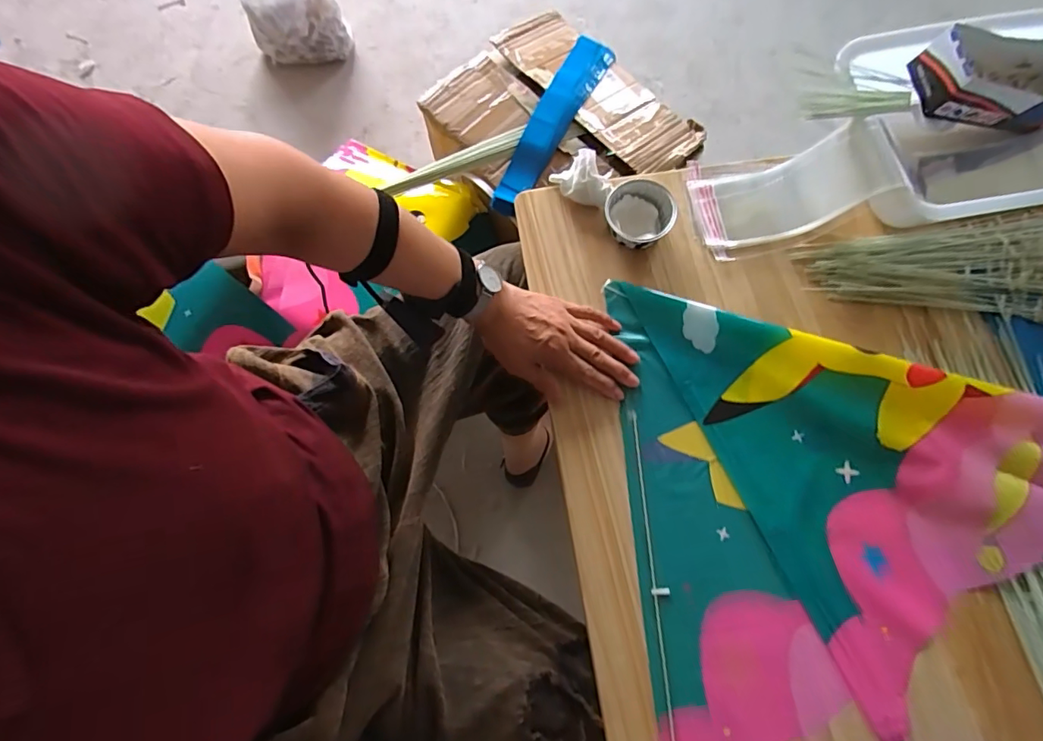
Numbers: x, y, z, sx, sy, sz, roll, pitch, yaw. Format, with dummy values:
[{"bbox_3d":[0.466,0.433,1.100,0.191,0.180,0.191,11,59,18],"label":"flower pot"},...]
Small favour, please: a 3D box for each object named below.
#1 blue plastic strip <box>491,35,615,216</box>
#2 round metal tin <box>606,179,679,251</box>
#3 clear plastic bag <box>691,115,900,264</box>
[{"bbox_3d":[0.060,-0.456,0.930,0.078,0.044,0.407,25,76,9],"label":"blue plastic strip"},{"bbox_3d":[0.142,-0.186,0.629,0.079,0.038,0.077,0,73,2],"label":"round metal tin"},{"bbox_3d":[0.314,-0.222,0.619,0.207,0.097,0.132,-12,73,-2],"label":"clear plastic bag"}]

